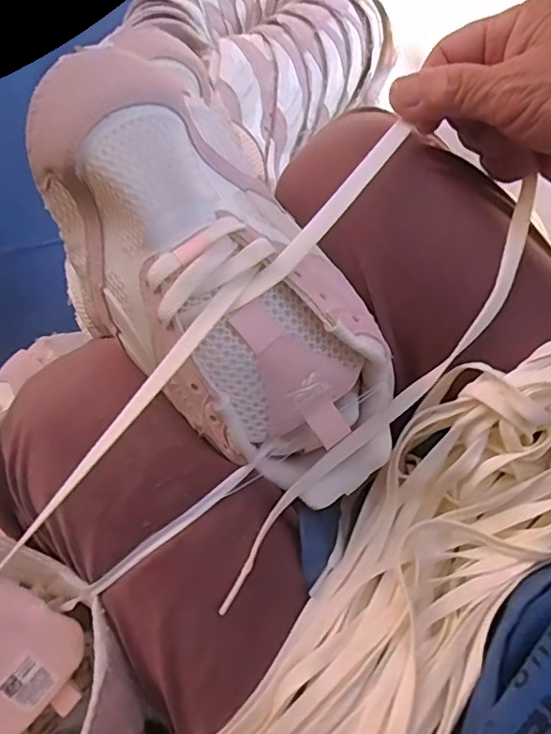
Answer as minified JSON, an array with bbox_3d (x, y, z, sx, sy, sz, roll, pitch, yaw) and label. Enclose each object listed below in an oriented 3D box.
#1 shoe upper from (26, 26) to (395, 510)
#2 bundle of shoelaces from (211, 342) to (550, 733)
[{"bbox_3d":[-0.021,-0.032,0.256,0.105,0.057,0.223,-36,104,-9],"label":"shoe upper"},{"bbox_3d":[0.065,0.104,0.264,0.099,0.061,0.284,43,87,9],"label":"bundle of shoelaces"}]

